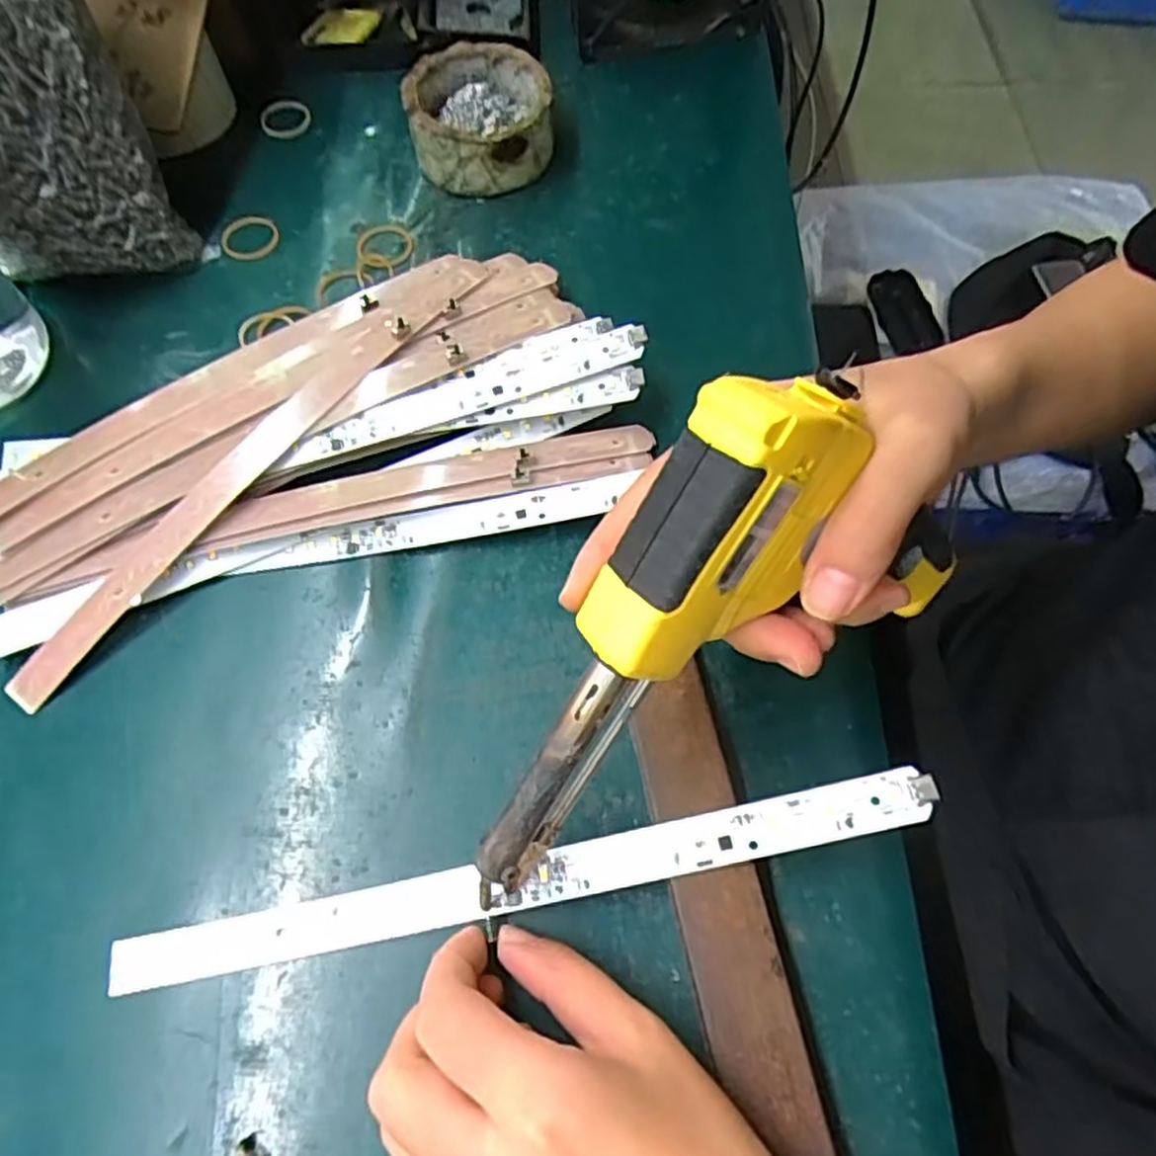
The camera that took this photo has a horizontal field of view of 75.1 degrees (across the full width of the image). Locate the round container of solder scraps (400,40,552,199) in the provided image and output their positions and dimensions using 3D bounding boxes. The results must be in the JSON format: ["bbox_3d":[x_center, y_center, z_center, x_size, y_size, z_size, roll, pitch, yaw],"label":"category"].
[{"bbox_3d":[-0.056,-0.264,0.428,0.079,0.035,0.085,-2,64,0],"label":"round container of solder scraps"}]

